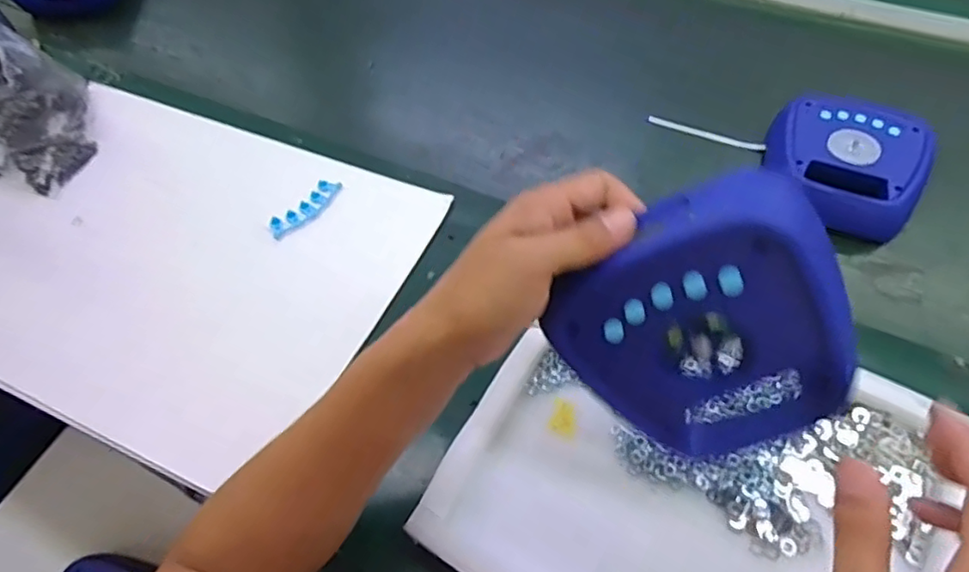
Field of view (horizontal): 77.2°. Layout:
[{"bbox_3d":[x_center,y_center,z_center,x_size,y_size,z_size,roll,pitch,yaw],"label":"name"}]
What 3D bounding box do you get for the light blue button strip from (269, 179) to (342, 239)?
[{"bbox_3d":[-0.201,-0.088,0.686,0.019,0.019,0.093,36,65,25],"label":"light blue button strip"}]

